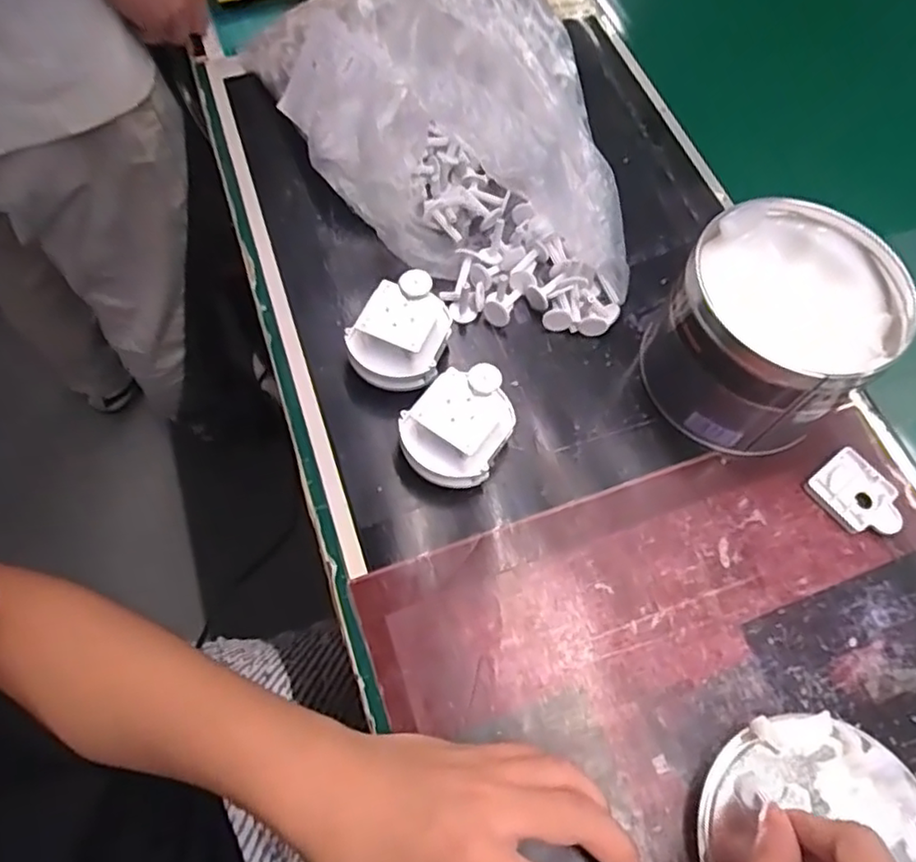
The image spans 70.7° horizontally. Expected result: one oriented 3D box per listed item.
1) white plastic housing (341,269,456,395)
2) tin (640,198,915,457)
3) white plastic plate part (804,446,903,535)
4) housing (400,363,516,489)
[{"bbox_3d":[-0.036,-0.062,0.432,0.063,0.048,0.072,34,66,12],"label":"white plastic housing"},{"bbox_3d":[0.196,-0.063,0.416,0.121,0.090,0.132,2,64,-4],"label":"tin"},{"bbox_3d":[0.260,0.042,0.418,0.048,0.007,0.056,-33,71,-18],"label":"white plastic plate part"},{"bbox_3d":[0.000,-0.001,0.396,0.058,0.047,0.067,37,67,13],"label":"housing"}]

